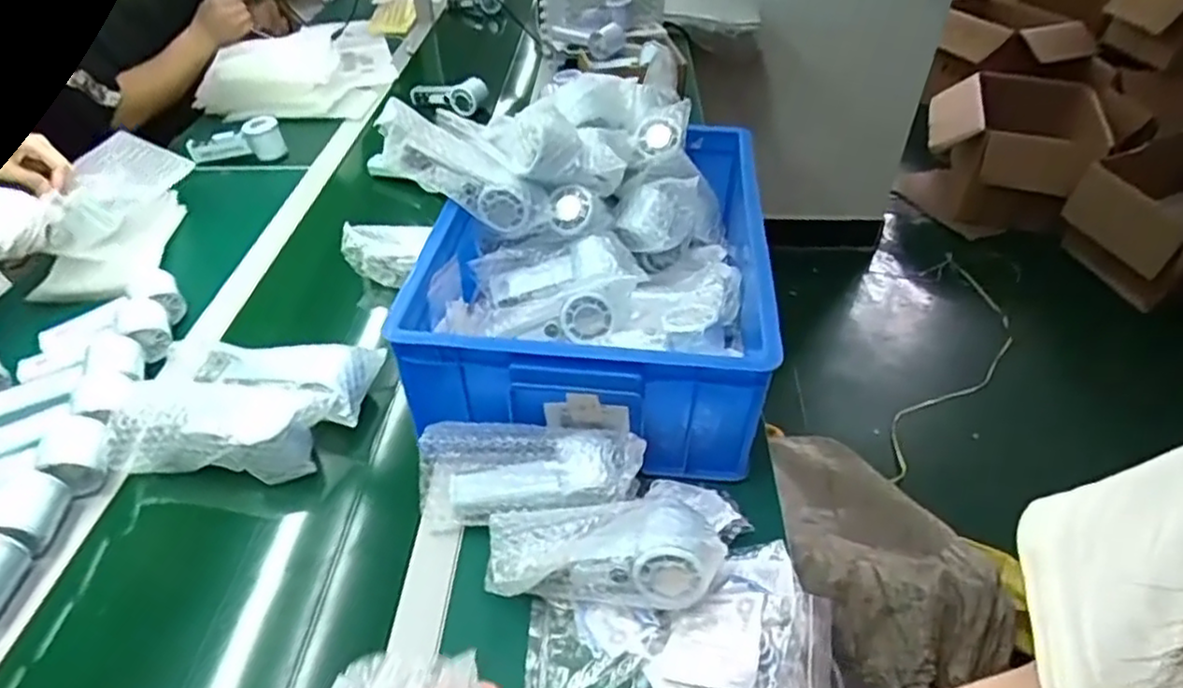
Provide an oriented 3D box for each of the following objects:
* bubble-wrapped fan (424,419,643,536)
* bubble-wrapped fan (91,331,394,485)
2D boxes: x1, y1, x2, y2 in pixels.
[{"bbox_3d":[-0.057,0.118,0.634,0.198,0.067,0.074,-3,42,-3],"label":"bubble-wrapped fan"},{"bbox_3d":[-0.352,0.063,0.715,0.223,0.060,0.148,1,42,2],"label":"bubble-wrapped fan"}]

